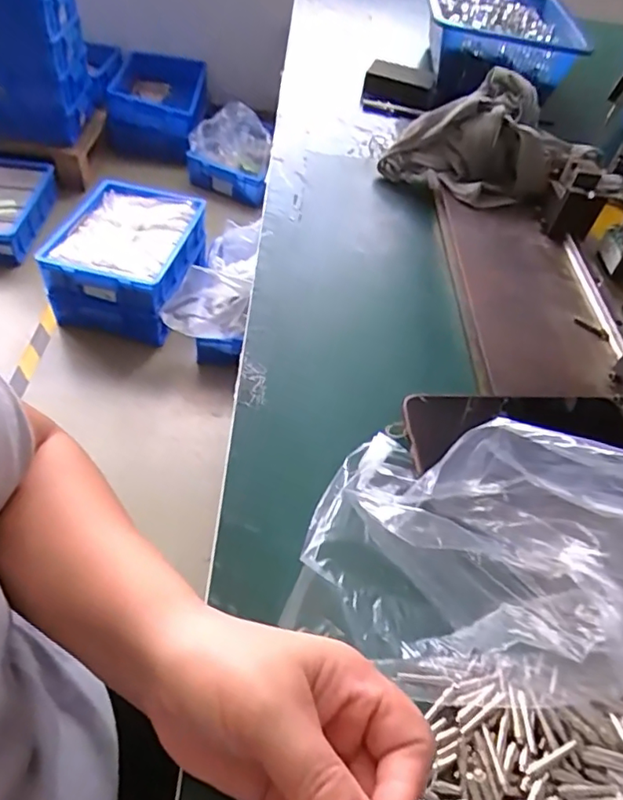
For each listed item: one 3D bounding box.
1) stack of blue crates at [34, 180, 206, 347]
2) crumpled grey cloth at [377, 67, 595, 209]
[{"bbox_3d":[-0.510,-0.397,1.549,0.342,0.194,0.426,10,49,0],"label":"stack of blue crates"},{"bbox_3d":[0.197,-0.290,0.631,0.150,0.096,0.172,-30,60,-30],"label":"crumpled grey cloth"}]

